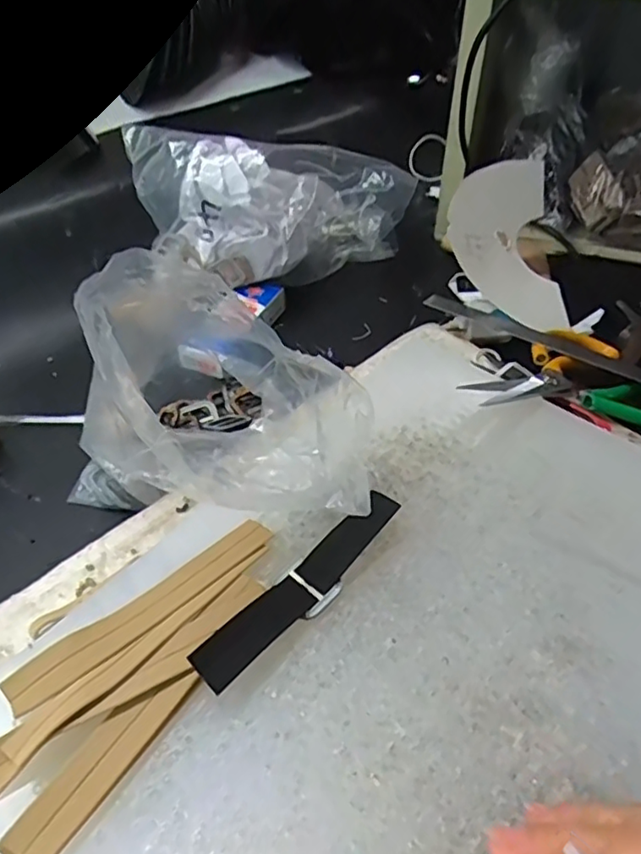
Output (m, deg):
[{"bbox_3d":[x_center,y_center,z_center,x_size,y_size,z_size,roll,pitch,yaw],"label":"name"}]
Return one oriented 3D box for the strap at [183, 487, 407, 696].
[{"bbox_3d":[-0.007,0.072,0.285,0.023,0.010,0.122,34,54,28],"label":"strap"}]

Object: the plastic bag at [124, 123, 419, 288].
[{"bbox_3d":[-0.033,-0.184,0.521,0.228,0.114,0.088,-11,46,-10],"label":"plastic bag"}]

